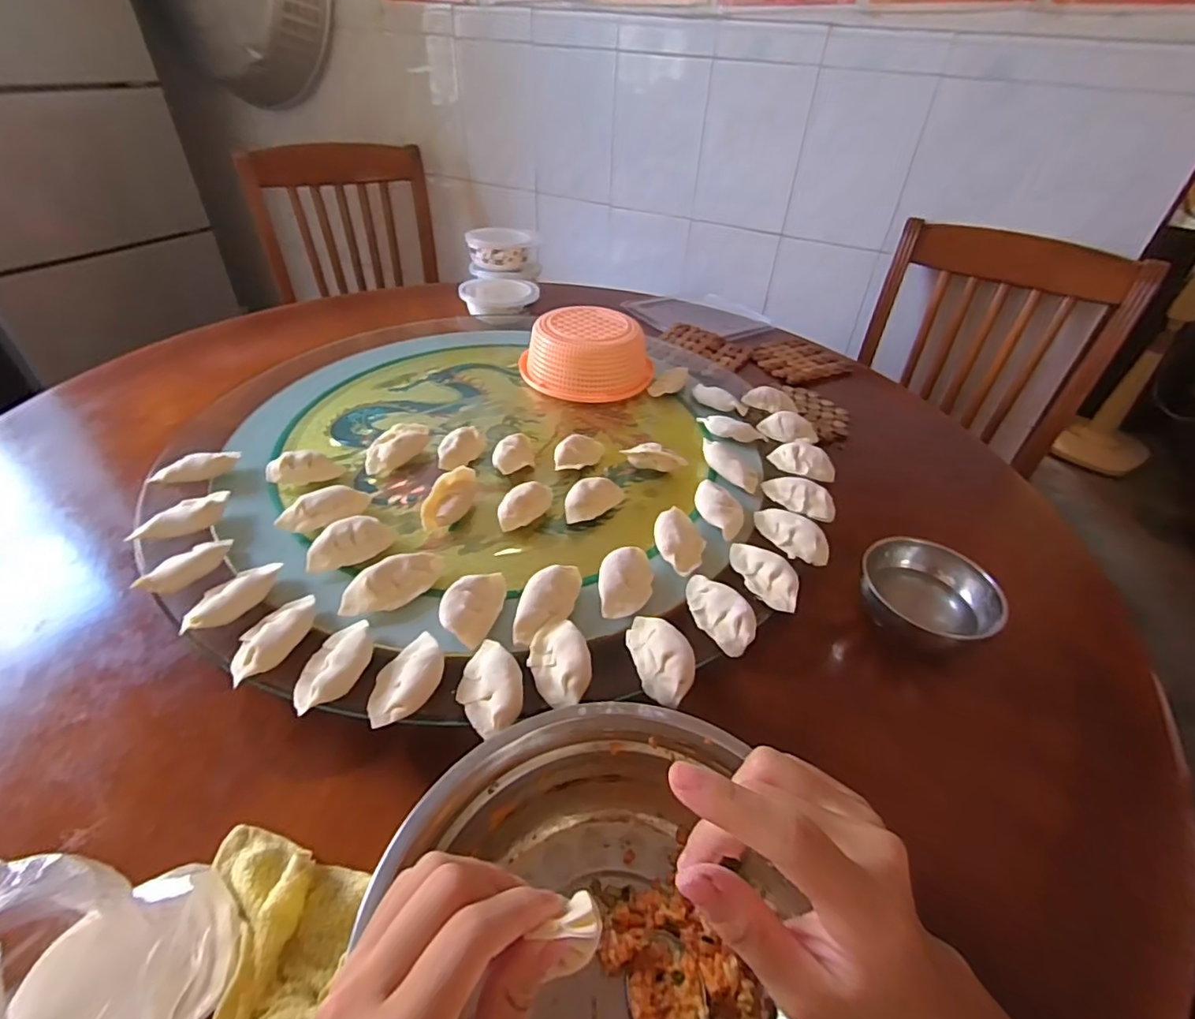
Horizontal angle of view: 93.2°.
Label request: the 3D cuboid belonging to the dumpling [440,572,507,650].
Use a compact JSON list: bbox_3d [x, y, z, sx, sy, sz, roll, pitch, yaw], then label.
[{"bbox_3d":[-0.093,0.074,0.424,0.039,0.025,0.065,6,40,3],"label":"dumpling"}]

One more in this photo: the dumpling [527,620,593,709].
[{"bbox_3d":[-0.026,0.102,0.390,0.039,0.019,0.066,-13,43,-20],"label":"dumpling"}]

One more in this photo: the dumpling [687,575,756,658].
[{"bbox_3d":[0.092,0.078,0.435,0.032,0.019,0.069,-18,45,-24],"label":"dumpling"}]

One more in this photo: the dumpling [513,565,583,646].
[{"bbox_3d":[-0.038,0.070,0.432,0.036,0.025,0.077,14,41,12],"label":"dumpling"}]

